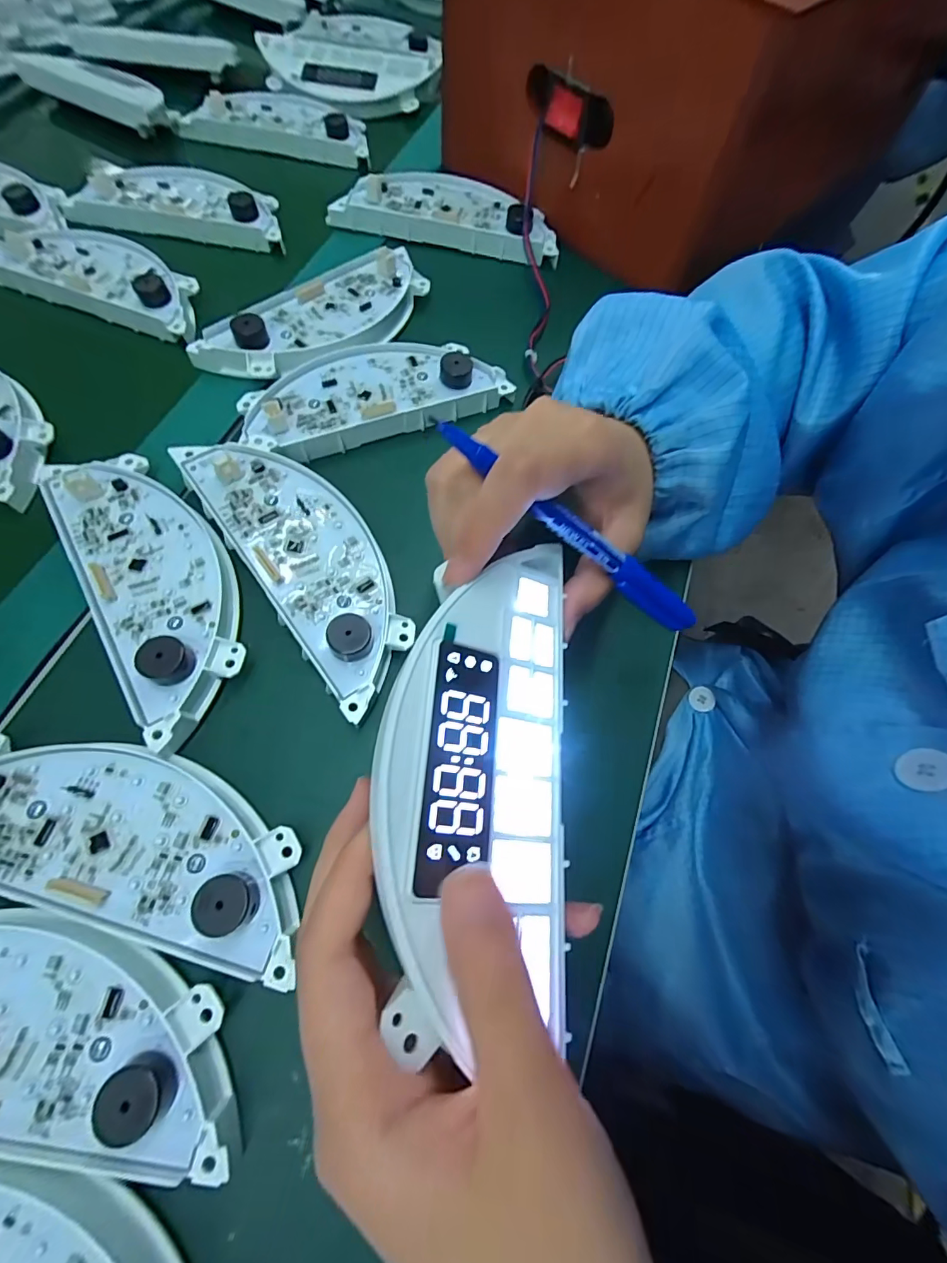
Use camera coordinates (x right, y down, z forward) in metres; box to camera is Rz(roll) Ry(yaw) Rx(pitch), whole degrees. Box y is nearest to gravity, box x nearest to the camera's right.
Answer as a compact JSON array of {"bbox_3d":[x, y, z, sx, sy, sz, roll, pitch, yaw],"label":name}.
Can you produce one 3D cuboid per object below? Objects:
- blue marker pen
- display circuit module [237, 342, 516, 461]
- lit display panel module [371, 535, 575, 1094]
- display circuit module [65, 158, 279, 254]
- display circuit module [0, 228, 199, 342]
[{"bbox_3d":[0.041,-0.038,0.185,0.132,0.009,0.013,33,67,-18],"label":"blue marker pen"},{"bbox_3d":[-0.065,-0.156,0.310,0.163,0.031,0.067,-21,69,-11],"label":"display circuit module"},{"bbox_3d":[0.003,0.037,0.156,0.064,0.012,0.155,16,63,-26],"label":"lit display panel module"},{"bbox_3d":[-0.240,-0.358,0.392,0.179,0.021,0.067,10,67,2],"label":"display circuit module"},{"bbox_3d":[-0.274,-0.267,0.352,0.178,0.023,0.063,22,68,7],"label":"display circuit module"}]

